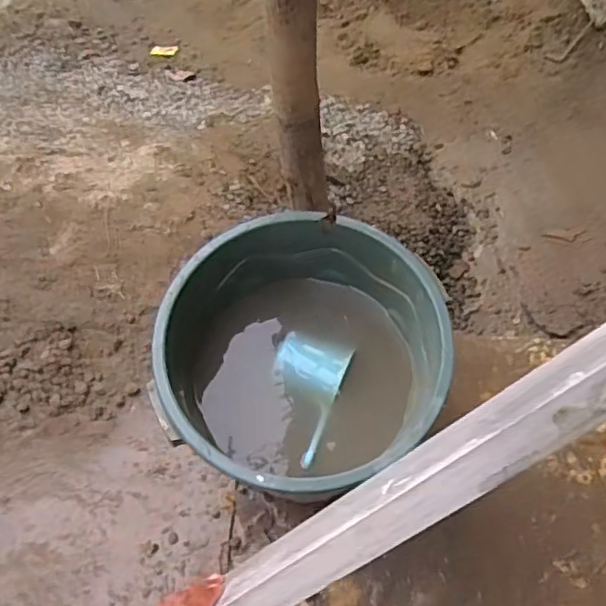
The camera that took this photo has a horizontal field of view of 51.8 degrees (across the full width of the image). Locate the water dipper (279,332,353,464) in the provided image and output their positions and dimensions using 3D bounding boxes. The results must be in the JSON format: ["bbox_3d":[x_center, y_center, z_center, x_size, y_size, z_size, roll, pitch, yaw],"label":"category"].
[{"bbox_3d":[0.004,0.182,1.202,0.137,0.112,0.275,12,63,12],"label":"water dipper"}]

